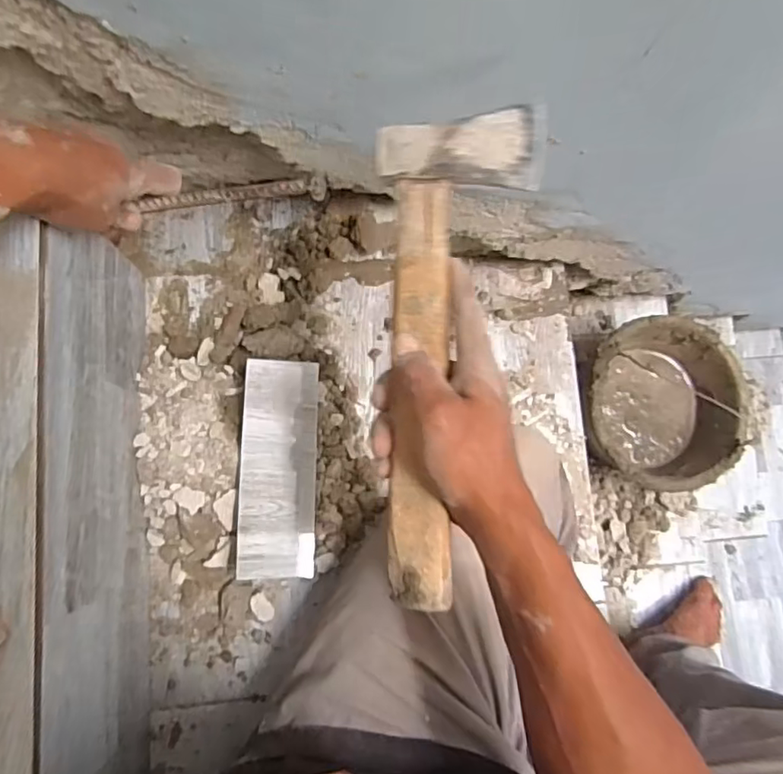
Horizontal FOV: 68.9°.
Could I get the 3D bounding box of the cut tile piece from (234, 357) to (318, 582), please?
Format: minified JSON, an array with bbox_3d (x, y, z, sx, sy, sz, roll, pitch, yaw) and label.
[{"bbox_3d":[-0.099,0.071,0.507,0.064,0.014,0.188,1,82,-3],"label":"cut tile piece"}]

